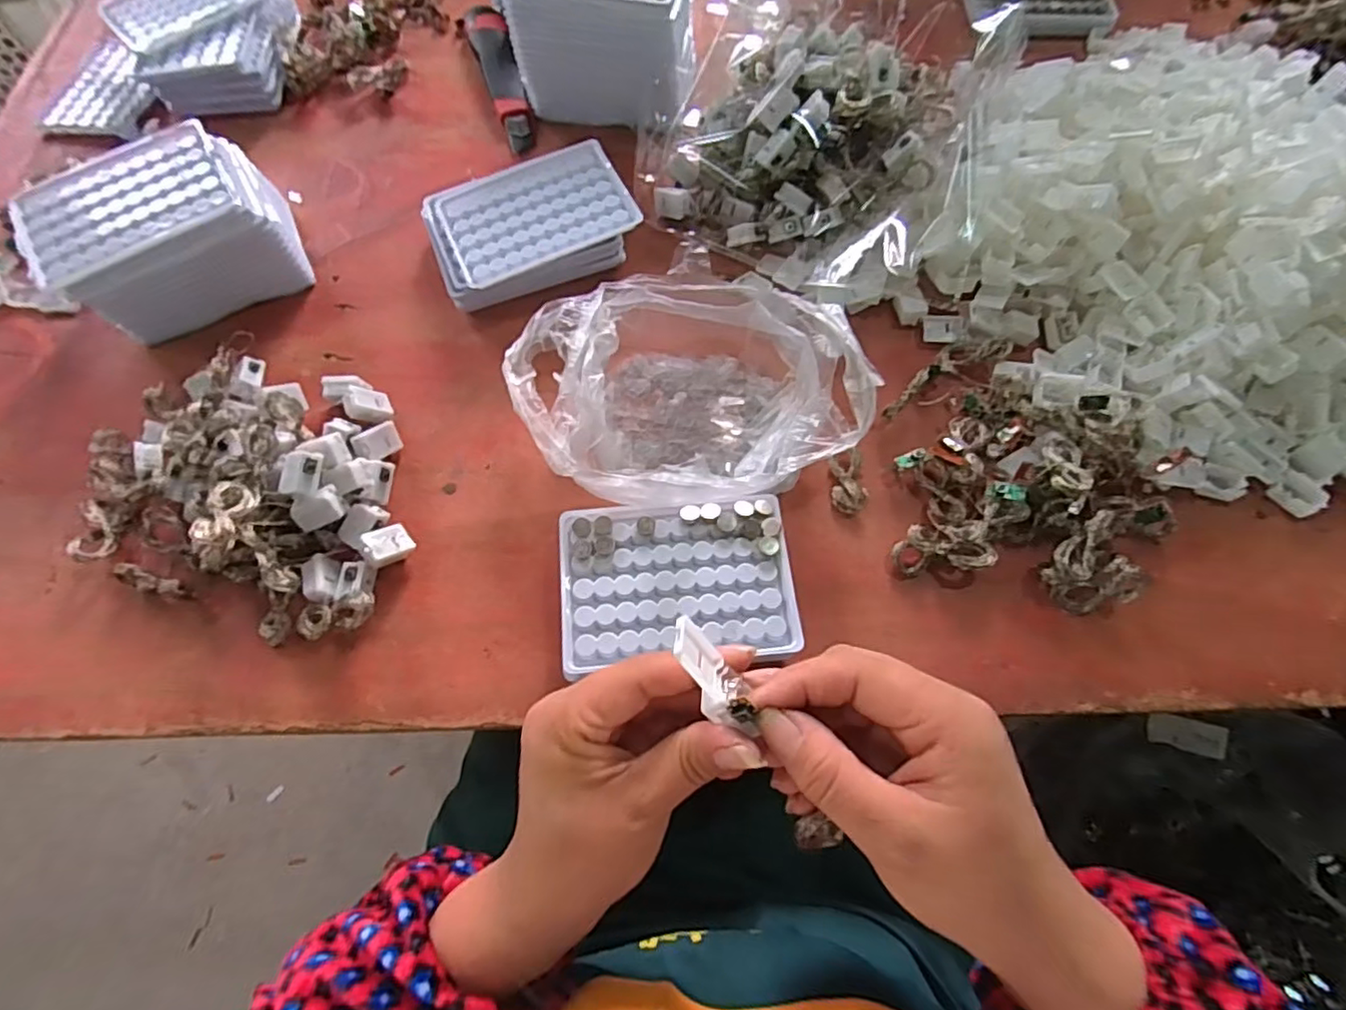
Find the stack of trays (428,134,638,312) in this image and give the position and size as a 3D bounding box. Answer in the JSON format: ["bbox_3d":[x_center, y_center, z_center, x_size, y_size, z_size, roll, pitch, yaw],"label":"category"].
[{"bbox_3d":[-0.104,-0.203,0.467,0.143,0.042,0.103,-24,69,-10],"label":"stack of trays"}]

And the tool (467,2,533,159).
[{"bbox_3d":[-0.148,-0.377,0.547,0.032,0.028,0.171,-19,69,-7],"label":"tool"}]

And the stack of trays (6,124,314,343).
[{"bbox_3d":[-0.348,-0.186,0.440,0.146,0.073,0.104,-28,70,-11],"label":"stack of trays"}]

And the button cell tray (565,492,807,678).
[{"bbox_3d":[0.002,0.046,0.368,0.129,0.033,0.090,-5,68,-2],"label":"button cell tray"}]

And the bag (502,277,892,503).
[{"bbox_3d":[0.008,-0.076,0.400,0.216,0.057,0.152,-4,68,-2],"label":"bag"}]

